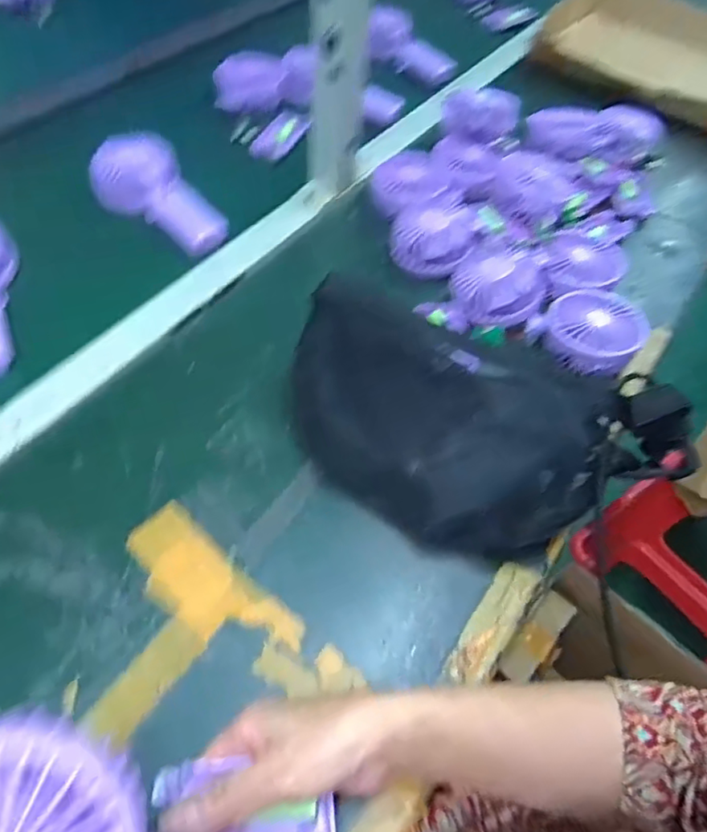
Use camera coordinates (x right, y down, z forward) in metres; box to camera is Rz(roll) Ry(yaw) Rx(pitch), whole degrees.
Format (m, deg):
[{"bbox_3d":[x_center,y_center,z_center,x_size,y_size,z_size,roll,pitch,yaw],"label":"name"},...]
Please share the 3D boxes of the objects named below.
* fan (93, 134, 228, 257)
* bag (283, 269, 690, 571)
[{"bbox_3d":[-0.209,-0.242,0.639,0.172,0.050,0.091,39,59,21],"label":"fan"},{"bbox_3d":[0.105,0.012,0.470,0.341,0.086,0.188,18,54,8],"label":"bag"}]

